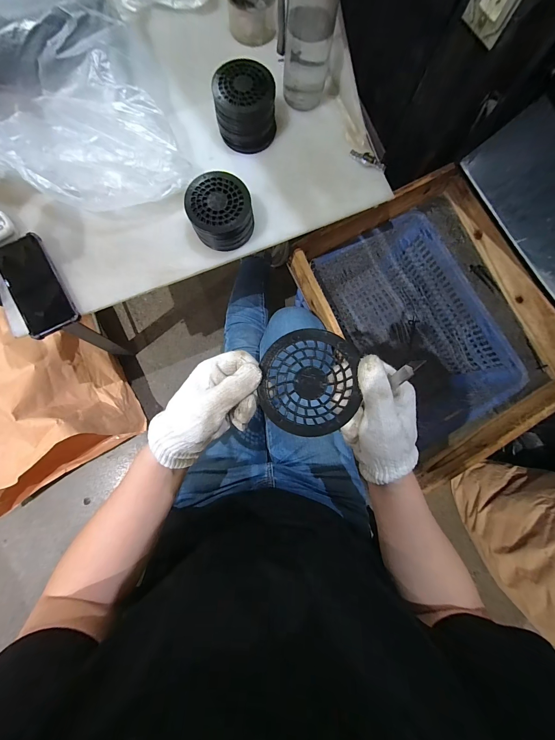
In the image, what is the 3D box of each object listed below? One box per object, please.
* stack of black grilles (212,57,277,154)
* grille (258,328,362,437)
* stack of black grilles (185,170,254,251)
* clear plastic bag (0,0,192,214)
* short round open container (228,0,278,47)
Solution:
[{"bbox_3d":[-0.053,-0.441,0.471,0.098,0.071,0.096,41,83,2],"label":"stack of black grilles"},{"bbox_3d":[0.031,0.013,0.262,0.090,0.004,0.097,0,94,0],"label":"grille"},{"bbox_3d":[-0.090,-0.250,0.450,0.101,0.057,0.102,-6,83,-4],"label":"stack of black grilles"},{"bbox_3d":[-0.341,-0.390,0.425,0.298,0.092,0.345,-28,85,-6],"label":"clear plastic bag"},{"bbox_3d":[-0.046,-0.644,0.509,0.085,0.055,0.088,0,83,-3],"label":"short round open container"}]

